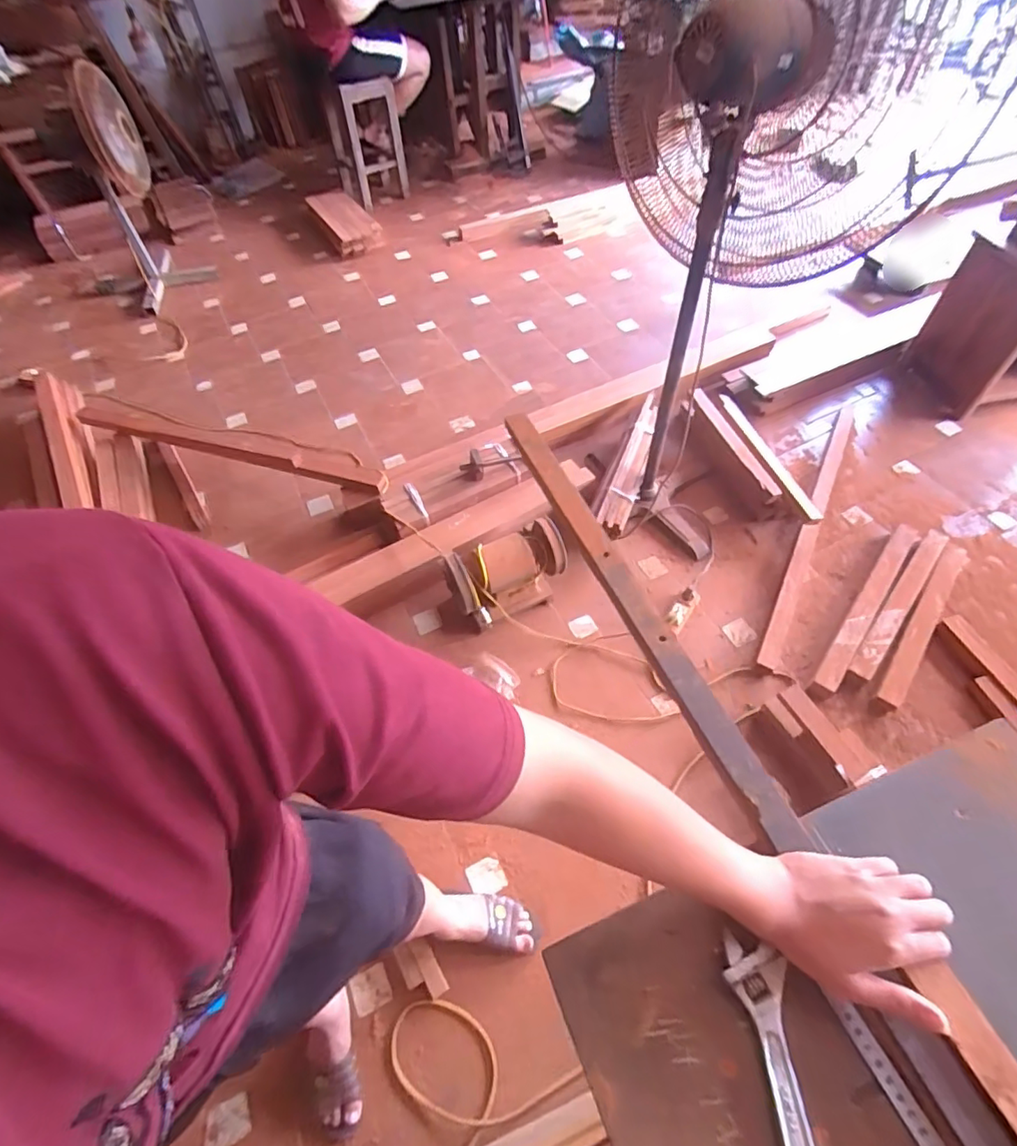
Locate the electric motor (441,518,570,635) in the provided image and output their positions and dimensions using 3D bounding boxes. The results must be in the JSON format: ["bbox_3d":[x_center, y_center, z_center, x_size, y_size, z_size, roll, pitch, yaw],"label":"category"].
[{"bbox_3d":[0.007,-0.017,1.536,0.338,0.202,0.169,-24,57,-17],"label":"electric motor"}]

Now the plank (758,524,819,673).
[{"bbox_3d":[0.805,0.057,1.590,0.058,0.079,0.537,24,57,16],"label":"plank"}]

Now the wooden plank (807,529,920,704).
[{"bbox_3d":[1.012,0.089,1.575,0.063,0.057,0.675,34,60,22],"label":"wooden plank"}]

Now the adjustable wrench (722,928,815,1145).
[{"bbox_3d":[0.200,0.373,0.401,0.042,0.012,0.187,-5,55,0],"label":"adjustable wrench"}]

